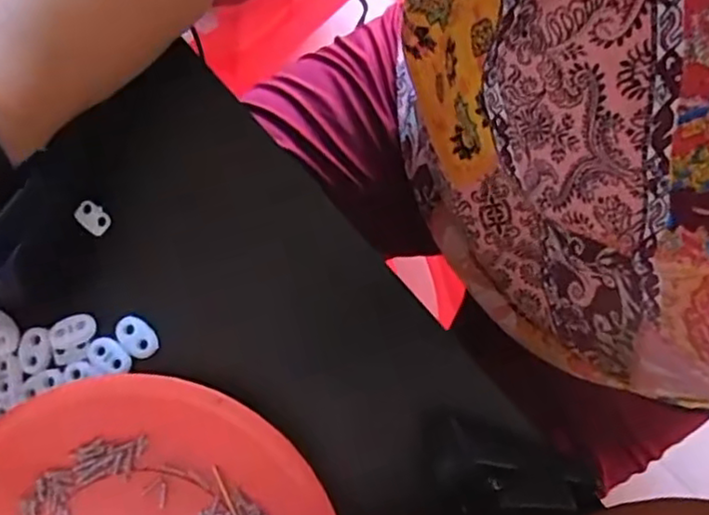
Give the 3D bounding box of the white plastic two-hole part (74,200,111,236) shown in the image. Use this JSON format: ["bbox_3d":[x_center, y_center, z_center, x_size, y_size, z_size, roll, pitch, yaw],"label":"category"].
[{"bbox_3d":[-0.134,-0.021,0.336,0.019,0.004,0.013,41,83,7],"label":"white plastic two-hole part"}]

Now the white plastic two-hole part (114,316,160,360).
[{"bbox_3d":[-0.108,0.039,0.324,0.015,0.004,0.023,-41,82,-6],"label":"white plastic two-hole part"}]

